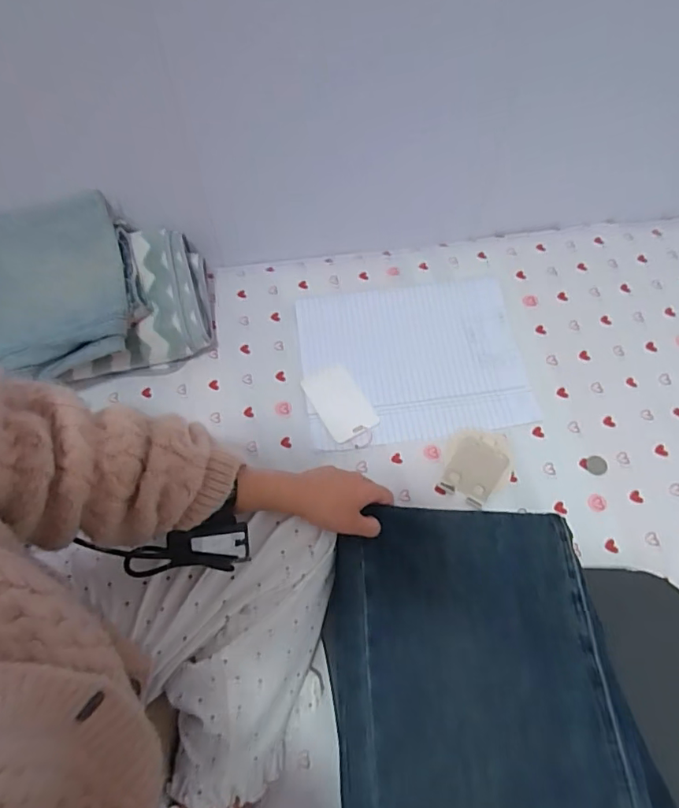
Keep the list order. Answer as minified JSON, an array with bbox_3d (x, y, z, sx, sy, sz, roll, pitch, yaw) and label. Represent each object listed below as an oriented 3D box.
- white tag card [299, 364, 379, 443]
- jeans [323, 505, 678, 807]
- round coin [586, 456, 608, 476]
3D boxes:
[{"bbox_3d":[0.001,-0.002,0.683,0.064,0.004,0.103,-29,69,-10],"label":"white tag card"},{"bbox_3d":[0.132,0.398,0.402,0.274,0.040,0.653,1,58,-1],"label":"jeans"},{"bbox_3d":[0.320,0.077,0.645,0.025,0.004,0.025,-2,68,6],"label":"round coin"}]

